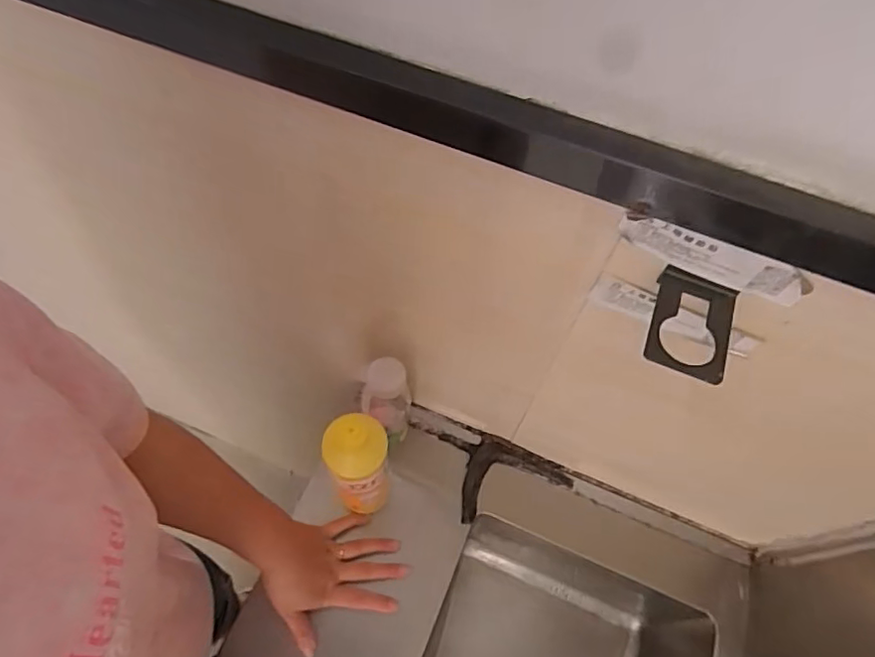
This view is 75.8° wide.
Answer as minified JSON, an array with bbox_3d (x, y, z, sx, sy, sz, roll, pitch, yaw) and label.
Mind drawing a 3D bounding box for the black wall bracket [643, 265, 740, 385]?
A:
[{"bbox_3d":[0.161,0.001,0.355,0.052,0.020,0.070,22,61,9],"label":"black wall bracket"}]

